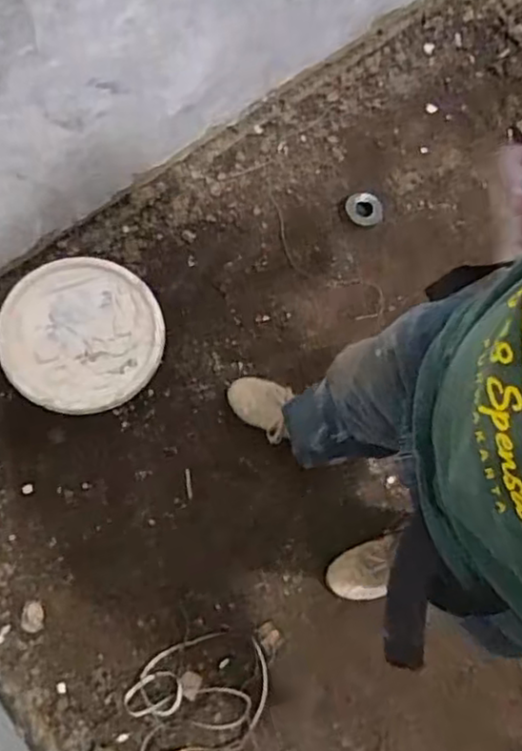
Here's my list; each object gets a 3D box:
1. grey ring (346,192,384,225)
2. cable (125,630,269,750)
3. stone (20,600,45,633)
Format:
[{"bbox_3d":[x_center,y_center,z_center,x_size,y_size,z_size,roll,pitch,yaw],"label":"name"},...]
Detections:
[{"bbox_3d":[0.241,-0.388,1.571,0.085,0.031,0.069,17,72,6],"label":"grey ring"},{"bbox_3d":[-0.115,0.586,1.239,0.263,0.034,0.196,-14,72,-4],"label":"cable"},{"bbox_3d":[-0.431,0.456,1.284,0.040,0.023,0.054,-4,71,-1],"label":"stone"}]

